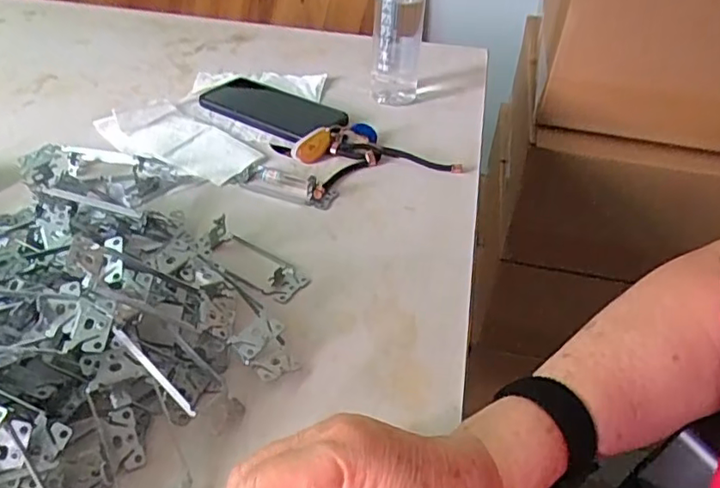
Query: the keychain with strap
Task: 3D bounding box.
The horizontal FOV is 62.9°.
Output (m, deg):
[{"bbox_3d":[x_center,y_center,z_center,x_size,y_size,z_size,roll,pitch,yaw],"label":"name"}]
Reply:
[{"bbox_3d":[0.012,-0.093,0.600,0.149,0.022,0.098,-11,42,-19],"label":"keychain with strap"}]

